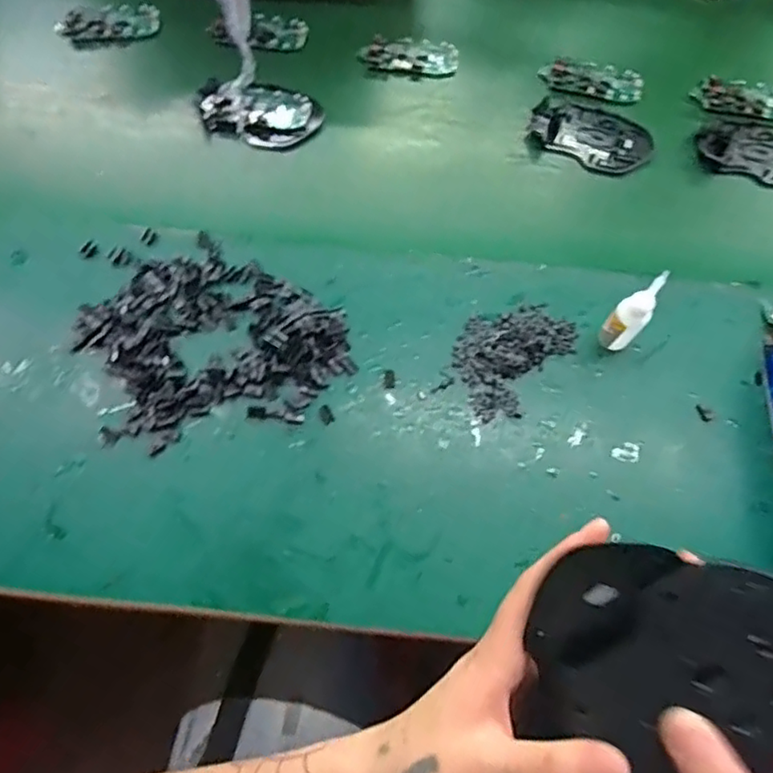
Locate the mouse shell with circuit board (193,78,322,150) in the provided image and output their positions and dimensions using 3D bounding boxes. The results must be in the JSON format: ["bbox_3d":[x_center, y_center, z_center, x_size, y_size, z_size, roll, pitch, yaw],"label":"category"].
[{"bbox_3d":[-0.120,-0.258,0.576,0.114,0.020,0.061,6,66,-1],"label":"mouse shell with circuit board"}]

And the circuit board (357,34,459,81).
[{"bbox_3d":[0.023,-0.333,0.619,0.098,0.014,0.047,-3,66,-4],"label":"circuit board"}]

